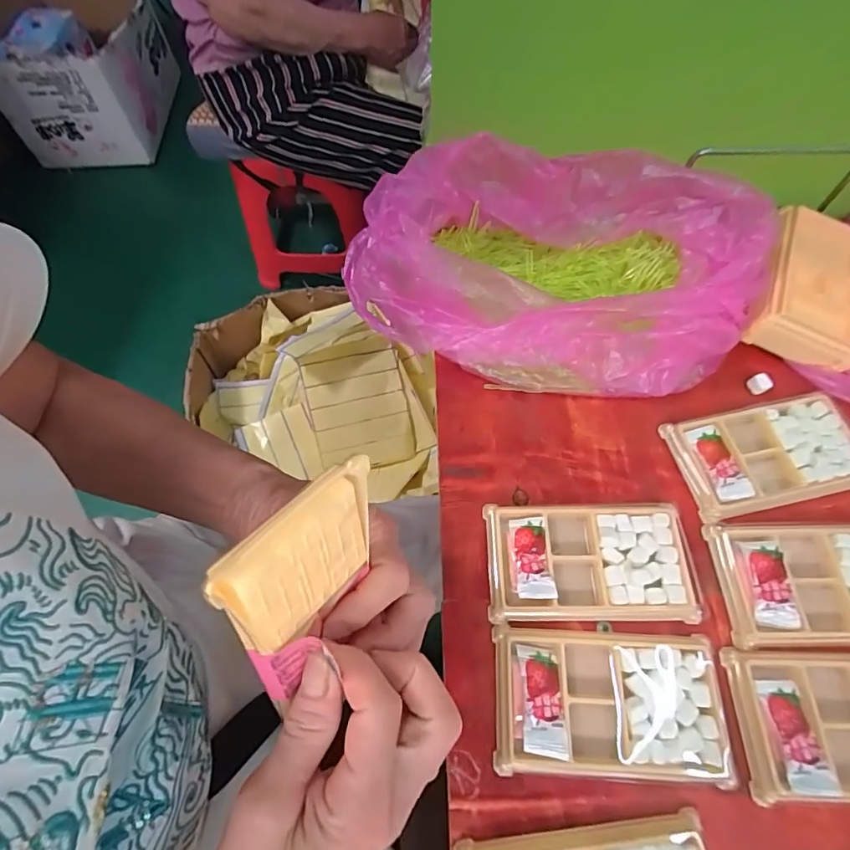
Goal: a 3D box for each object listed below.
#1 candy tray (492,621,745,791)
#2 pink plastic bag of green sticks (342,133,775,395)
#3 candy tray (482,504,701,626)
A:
[{"bbox_3d":[0.112,0.170,0.295,0.134,0.012,0.077,2,63,3],"label":"candy tray"},{"bbox_3d":[0.100,-0.127,0.393,0.339,0.099,0.175,3,63,3],"label":"pink plastic bag of green sticks"},{"bbox_3d":[0.113,0.094,0.331,0.136,0.013,0.078,-1,63,1],"label":"candy tray"}]

